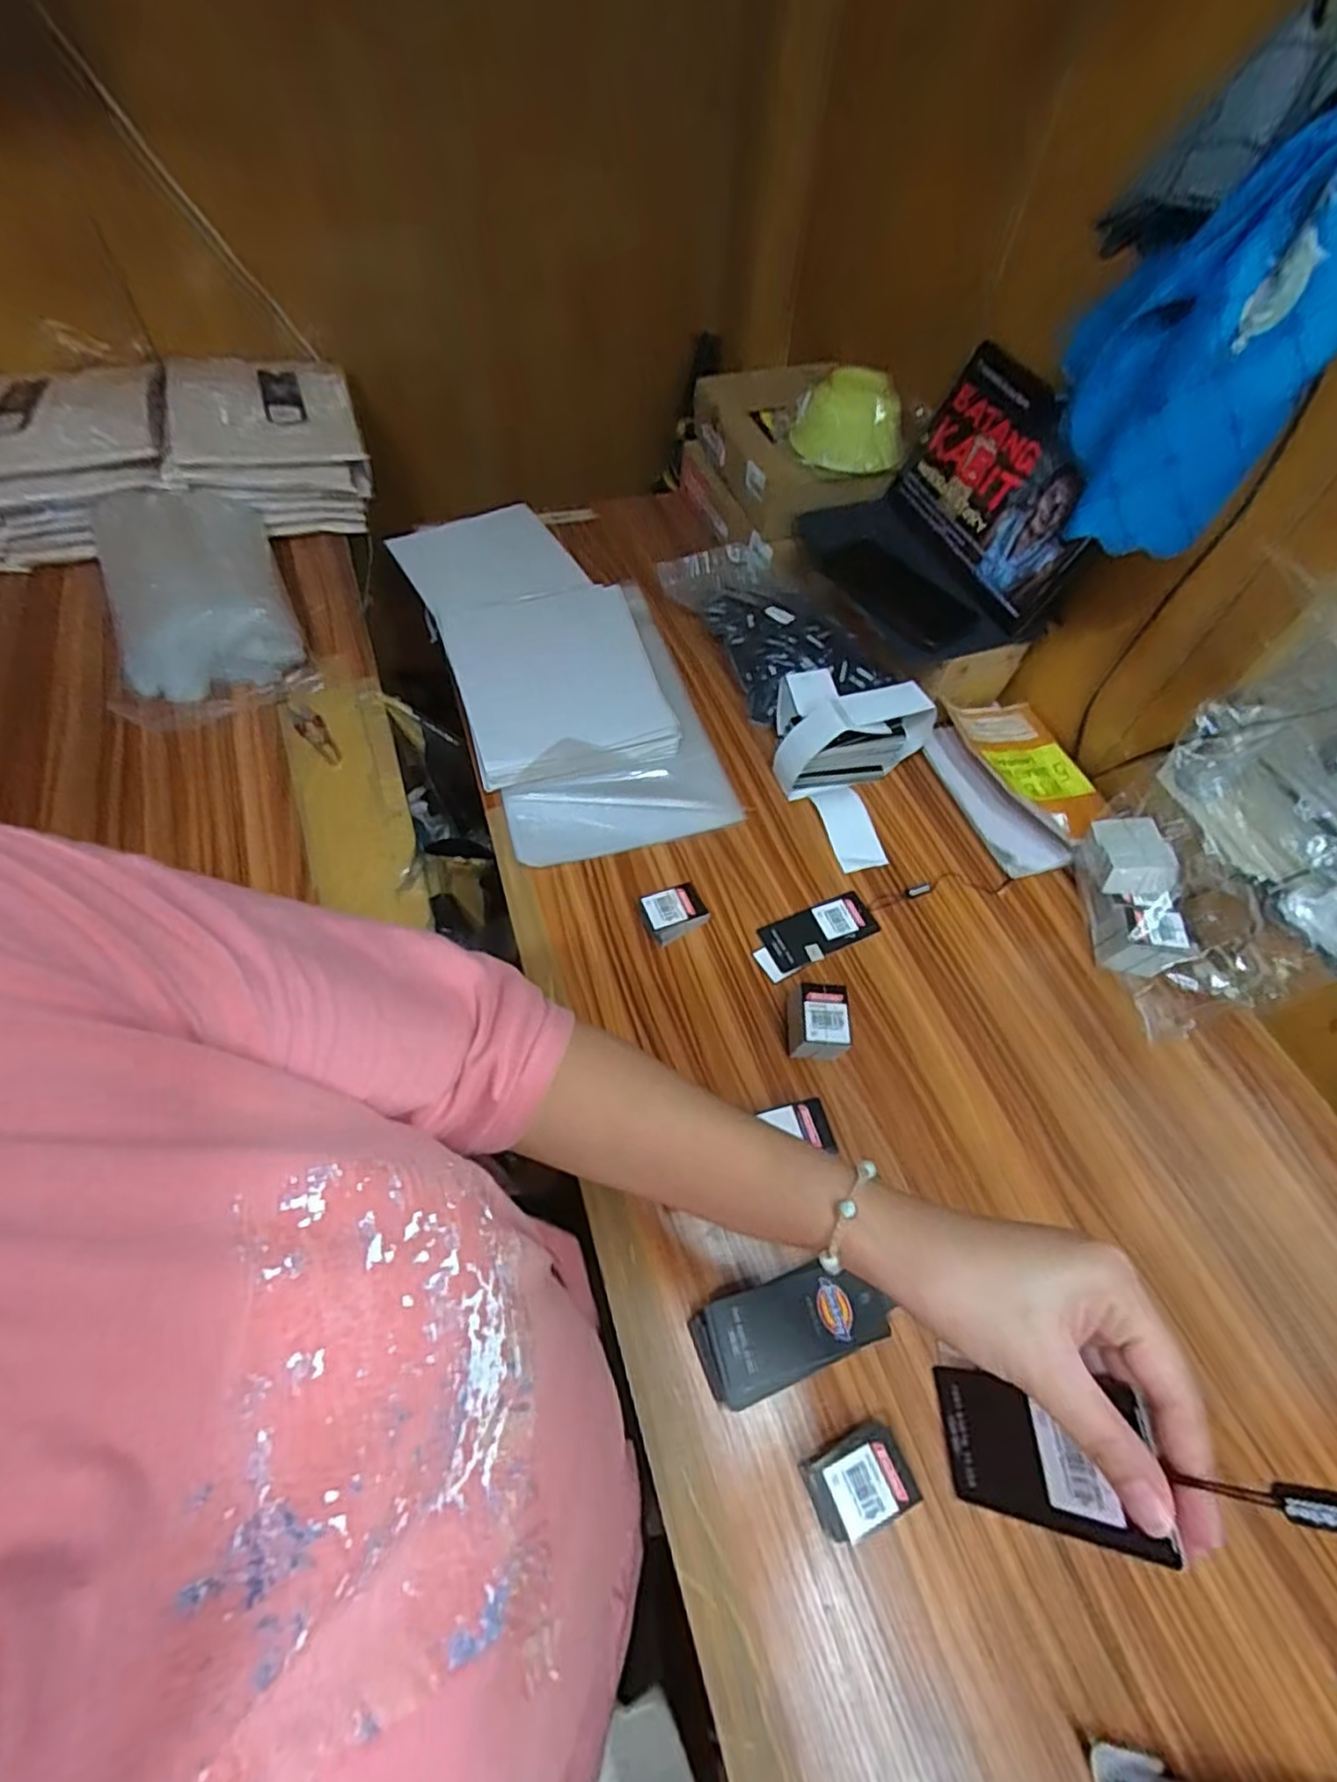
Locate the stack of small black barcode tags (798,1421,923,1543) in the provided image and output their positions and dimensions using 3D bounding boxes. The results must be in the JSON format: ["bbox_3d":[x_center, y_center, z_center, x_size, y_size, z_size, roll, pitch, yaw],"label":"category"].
[{"bbox_3d":[0.116,0.361,0.429,0.060,0.029,0.043,-22,62,-17],"label":"stack of small black barcode tags"}]

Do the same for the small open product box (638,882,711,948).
[{"bbox_3d":[0.005,0.020,0.641,0.055,0.023,0.042,-21,61,-17],"label":"small open product box"}]

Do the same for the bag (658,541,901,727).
[{"bbox_3d":[0.120,-0.312,0.833,0.160,0.070,0.285,-23,62,-17],"label":"bag"}]

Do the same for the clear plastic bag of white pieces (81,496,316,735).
[{"bbox_3d":[-0.533,-0.334,0.787,0.178,0.101,0.309,-22,62,-17],"label":"clear plastic bag of white pieces"}]

